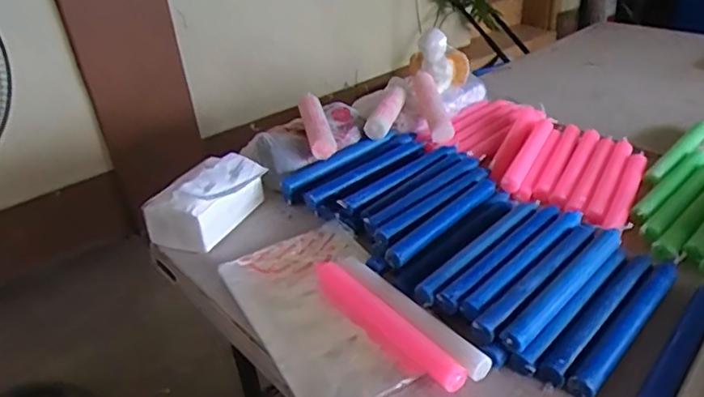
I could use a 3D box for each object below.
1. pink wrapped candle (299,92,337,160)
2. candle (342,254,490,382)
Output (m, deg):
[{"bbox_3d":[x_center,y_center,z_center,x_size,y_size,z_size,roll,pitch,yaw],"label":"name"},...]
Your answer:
[{"bbox_3d":[-0.052,-0.106,0.775,0.032,0.027,0.136,-11,44,-8],"label":"pink wrapped candle"},{"bbox_3d":[0.052,0.106,0.528,0.023,0.022,0.191,-24,36,-27],"label":"candle"}]

